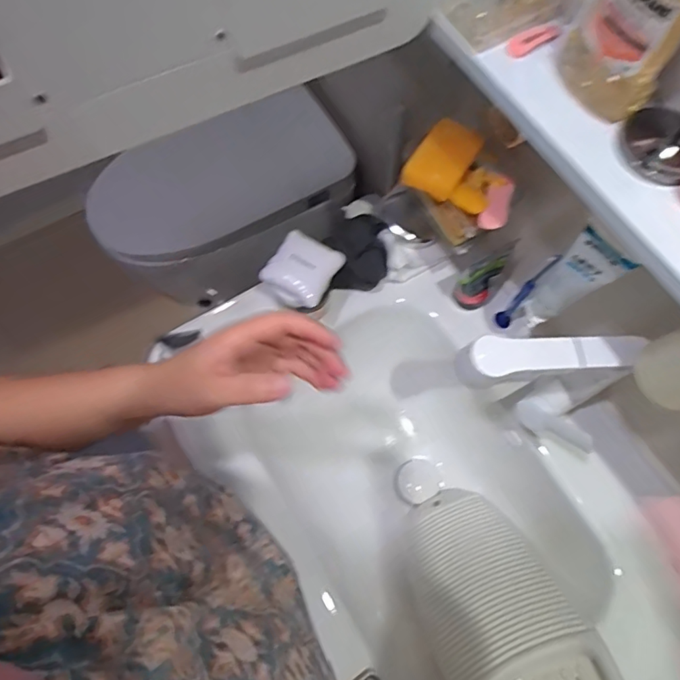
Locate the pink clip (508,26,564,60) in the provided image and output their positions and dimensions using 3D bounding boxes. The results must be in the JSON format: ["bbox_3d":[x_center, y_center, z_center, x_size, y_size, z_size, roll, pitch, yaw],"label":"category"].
[{"bbox_3d":[0.163,-0.249,0.413,0.051,0.008,0.016,-24,73,-10],"label":"pink clip"}]

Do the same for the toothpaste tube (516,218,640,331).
[{"bbox_3d":[0.225,-0.053,0.489,0.027,0.151,0.050,-37,76,-14],"label":"toothpaste tube"}]

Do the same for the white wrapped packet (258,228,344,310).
[{"bbox_3d":[-0.047,-0.087,0.623,0.078,0.037,0.082,35,73,10],"label":"white wrapped packet"}]

